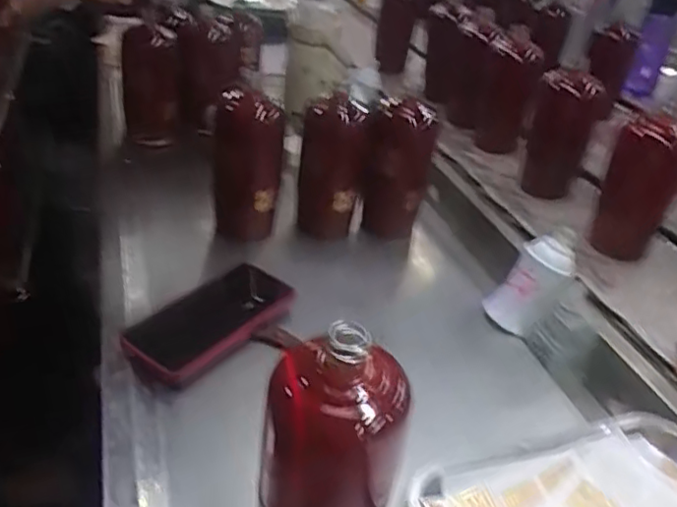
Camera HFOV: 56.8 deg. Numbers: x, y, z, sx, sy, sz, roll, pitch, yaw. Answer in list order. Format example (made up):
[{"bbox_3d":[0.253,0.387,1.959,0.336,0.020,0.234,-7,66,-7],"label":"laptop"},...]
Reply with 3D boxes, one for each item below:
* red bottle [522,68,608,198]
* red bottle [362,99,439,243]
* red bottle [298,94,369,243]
[{"bbox_3d":[0.313,-0.164,0.877,0.078,0.163,0.067,24,37,25],"label":"red bottle"},{"bbox_3d":[0.075,-0.104,0.803,0.062,0.169,0.078,31,41,33],"label":"red bottle"},{"bbox_3d":[-0.008,-0.095,0.779,0.083,0.183,0.077,3,33,-5],"label":"red bottle"}]

